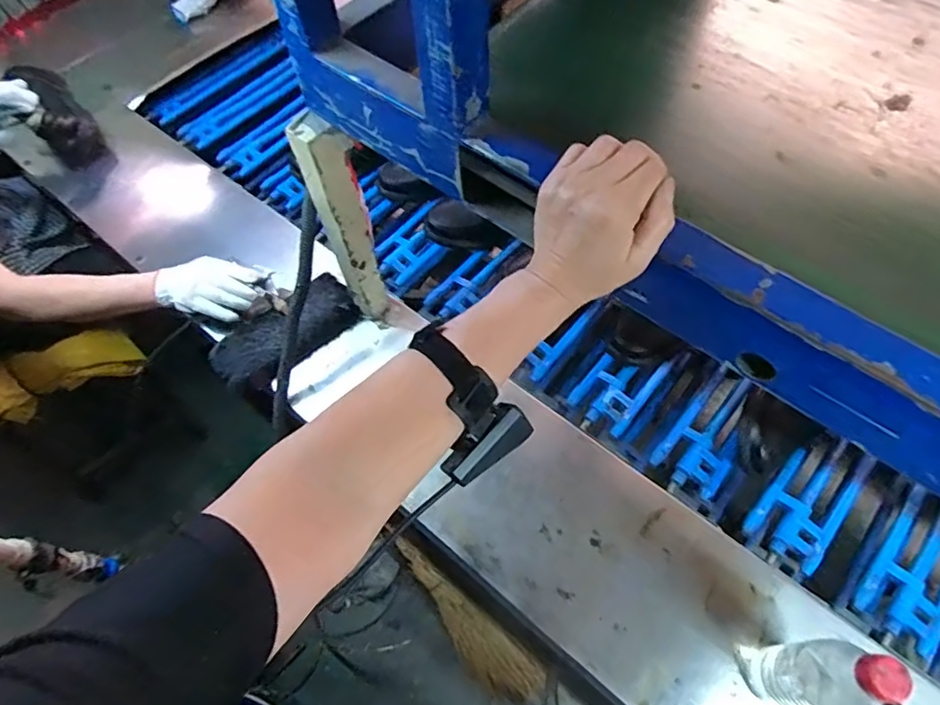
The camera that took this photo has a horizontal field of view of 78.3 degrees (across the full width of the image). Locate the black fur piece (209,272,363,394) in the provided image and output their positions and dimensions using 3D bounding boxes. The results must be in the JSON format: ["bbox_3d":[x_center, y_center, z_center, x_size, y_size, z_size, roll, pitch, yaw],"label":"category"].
[{"bbox_3d":[-0.276,-0.029,0.861,0.224,0.042,0.112,-38,67,-16],"label":"black fur piece"}]

